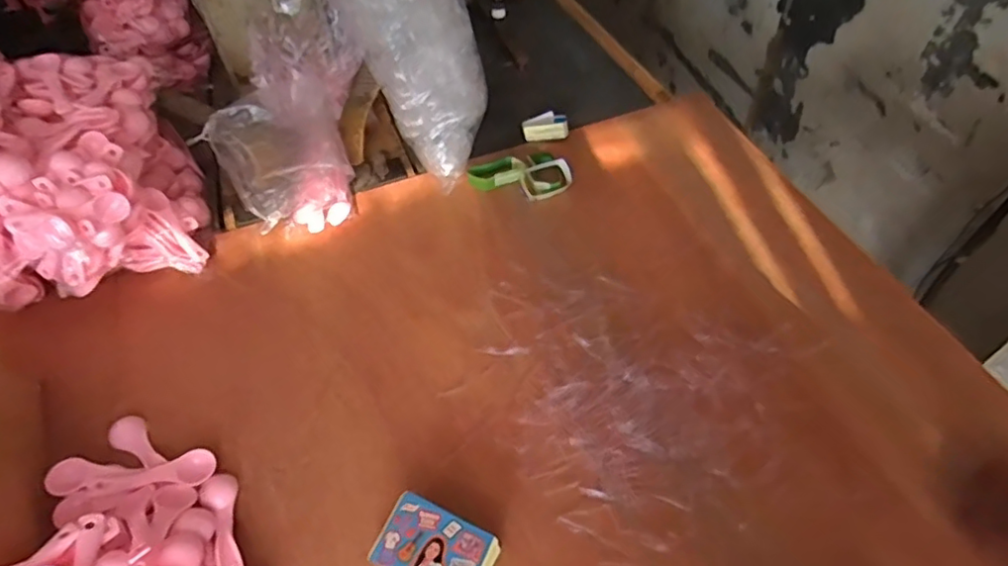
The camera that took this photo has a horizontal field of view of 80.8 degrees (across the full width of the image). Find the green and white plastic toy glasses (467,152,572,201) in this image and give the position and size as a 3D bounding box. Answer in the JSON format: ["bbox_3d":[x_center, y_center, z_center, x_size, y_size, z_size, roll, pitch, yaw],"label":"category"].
[{"bbox_3d":[0.022,-0.148,0.820,0.140,0.027,0.081,-5,50,0],"label":"green and white plastic toy glasses"}]

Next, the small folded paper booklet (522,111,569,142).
[{"bbox_3d":[0.063,-0.238,0.895,0.067,0.019,0.048,-2,50,3],"label":"small folded paper booklet"}]

